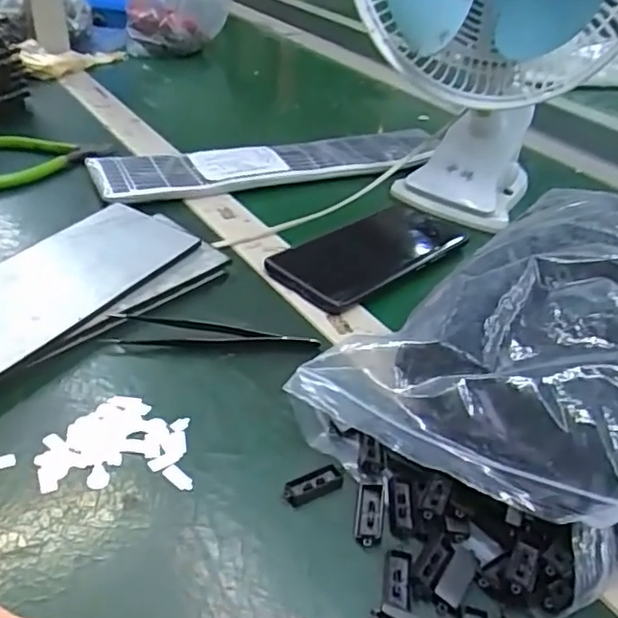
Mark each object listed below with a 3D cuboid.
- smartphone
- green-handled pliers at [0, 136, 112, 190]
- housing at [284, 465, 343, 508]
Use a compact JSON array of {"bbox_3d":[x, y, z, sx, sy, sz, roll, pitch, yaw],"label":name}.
[{"bbox_3d":[0.050,-0.049,0.486,0.082,0.007,0.174,33,45,32],"label":"smartphone"},{"bbox_3d":[-0.238,-0.133,0.560,0.108,0.011,0.093,-5,38,-13],"label":"green-handled pliers"},{"bbox_3d":[0.003,0.086,0.304,0.029,0.004,0.013,-15,41,-25],"label":"housing"}]

